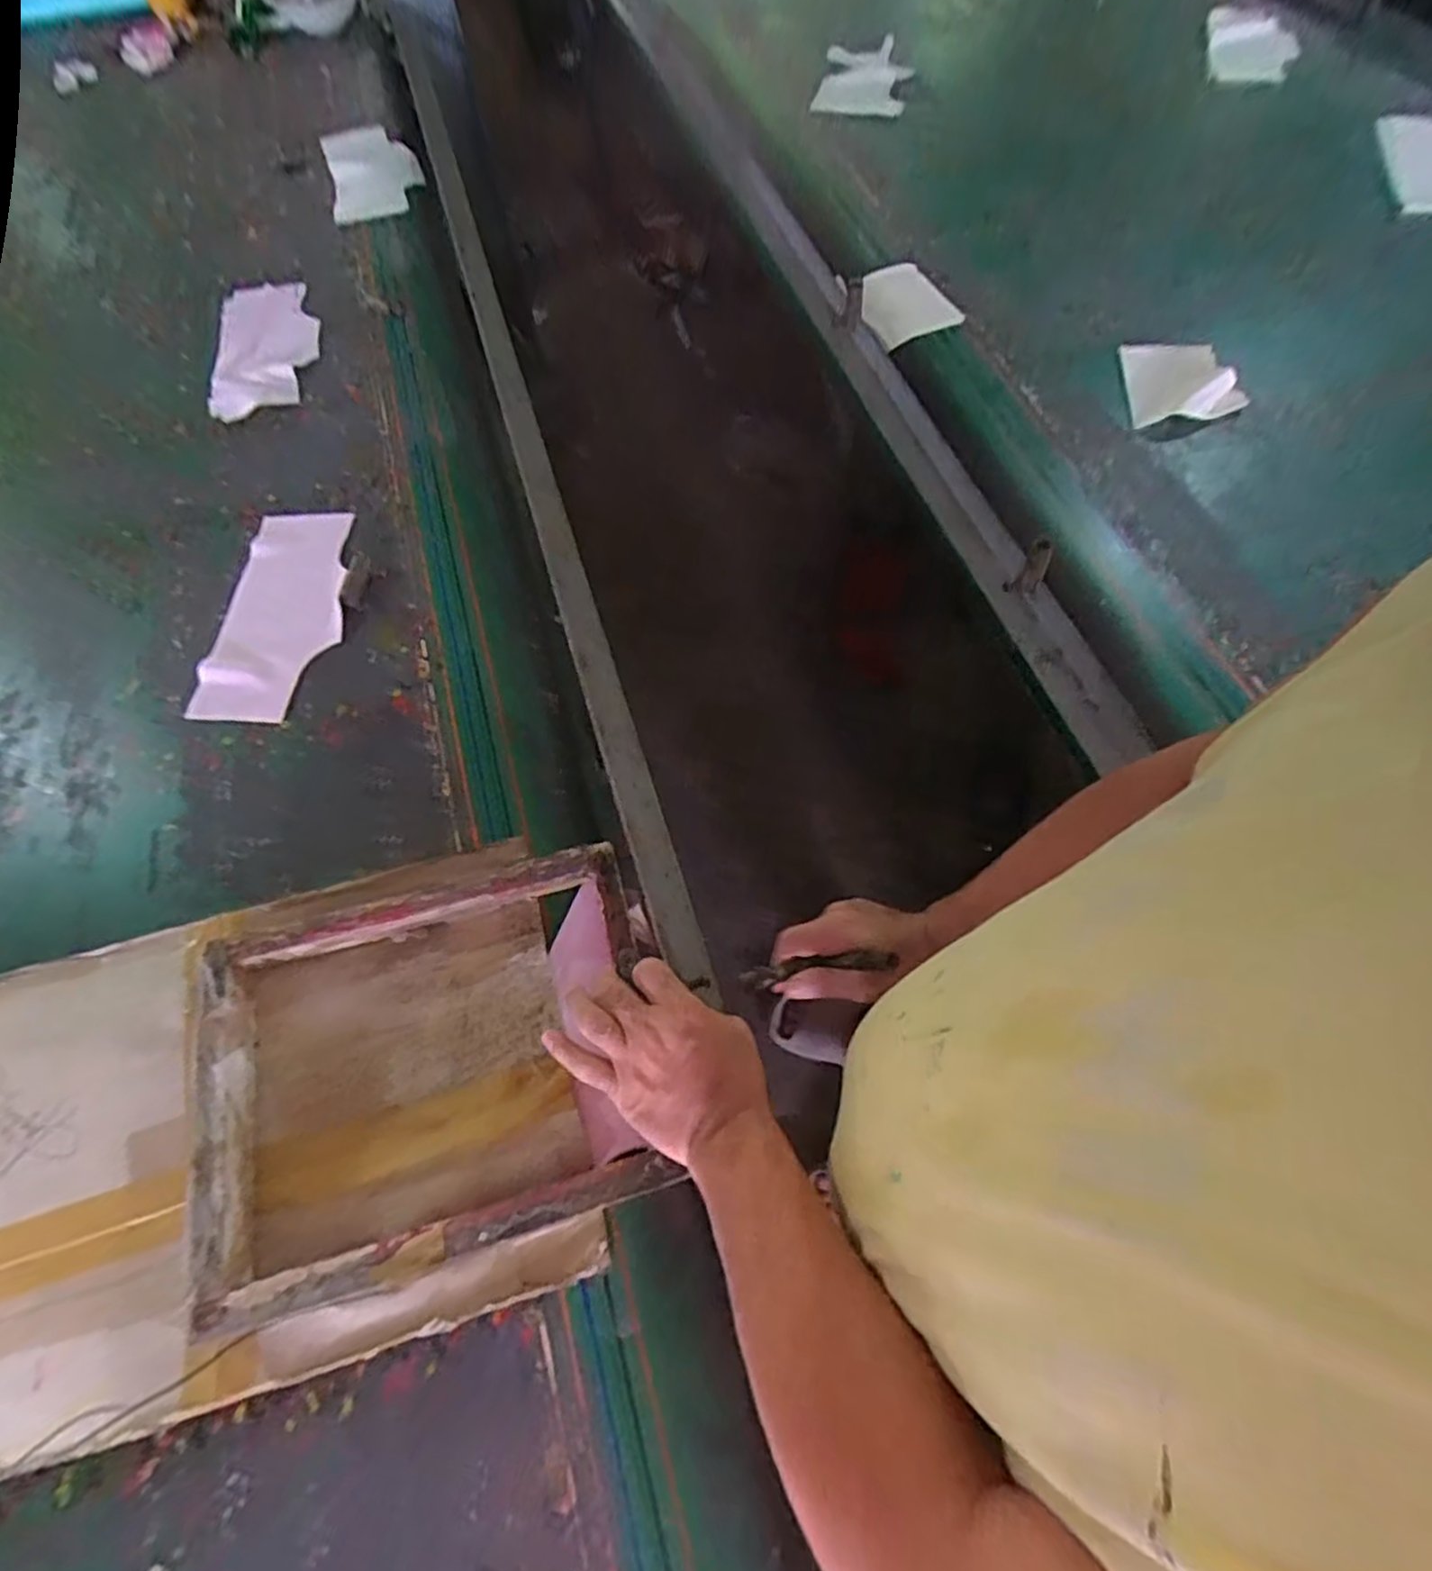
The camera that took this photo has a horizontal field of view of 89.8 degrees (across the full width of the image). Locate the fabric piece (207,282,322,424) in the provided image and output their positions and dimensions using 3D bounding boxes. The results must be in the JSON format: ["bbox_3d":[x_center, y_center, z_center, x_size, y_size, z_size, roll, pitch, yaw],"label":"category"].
[{"bbox_3d":[-0.626,-0.614,1.001,0.143,0.011,0.274,-11,64,-4],"label":"fabric piece"}]

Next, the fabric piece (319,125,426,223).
[{"bbox_3d":[-0.583,-1.049,1.219,0.150,0.008,0.299,-17,65,-7],"label":"fabric piece"}]

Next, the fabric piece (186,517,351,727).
[{"bbox_3d":[-0.472,-0.194,0.786,0.131,0.014,0.280,1,64,2],"label":"fabric piece"}]

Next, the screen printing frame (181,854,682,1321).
[{"bbox_3d":[-0.212,0.195,0.555,0.324,0.058,0.280,-14,64,-5],"label":"screen printing frame"}]

